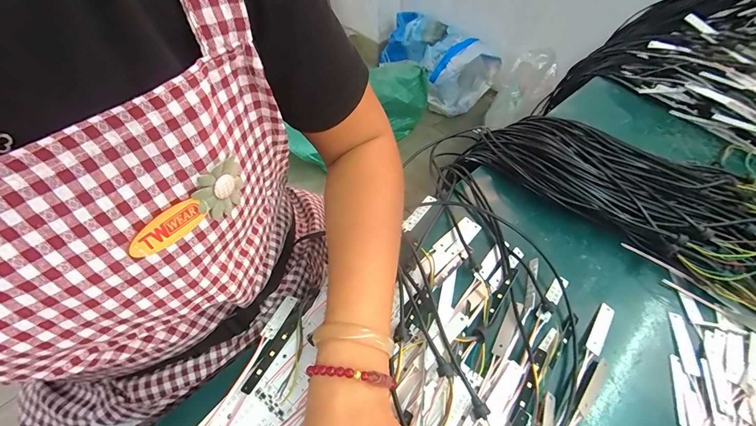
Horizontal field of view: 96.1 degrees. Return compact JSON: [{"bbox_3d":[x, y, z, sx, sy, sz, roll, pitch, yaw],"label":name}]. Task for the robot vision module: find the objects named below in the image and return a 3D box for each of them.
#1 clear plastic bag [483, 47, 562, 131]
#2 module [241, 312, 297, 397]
[{"bbox_3d":[0.547,-0.453,1.329,0.126,0.388,0.236,-27,60,-22],"label":"clear plastic bag"},{"bbox_3d":[-0.088,0.116,0.288,0.010,0.004,0.076,20,42,11],"label":"module"}]

